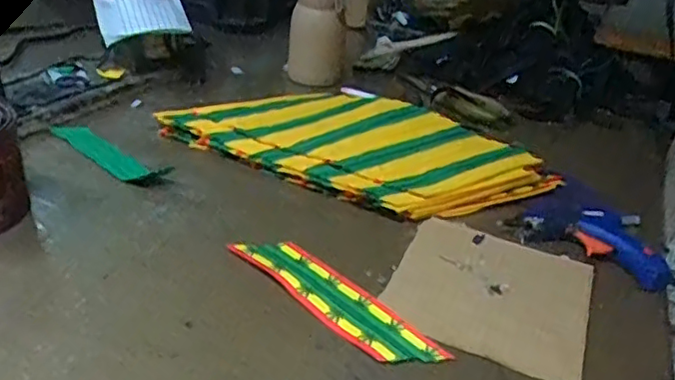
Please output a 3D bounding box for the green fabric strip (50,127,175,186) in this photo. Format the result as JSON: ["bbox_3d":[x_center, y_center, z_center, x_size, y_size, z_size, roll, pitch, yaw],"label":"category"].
[{"bbox_3d":[-0.241,-0.040,0.648,0.180,0.017,0.041,28,36,32],"label":"green fabric strip"}]

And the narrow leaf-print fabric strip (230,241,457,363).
[{"bbox_3d":[-0.005,0.082,0.476,0.184,0.009,0.044,29,37,33],"label":"narrow leaf-print fabric strip"}]

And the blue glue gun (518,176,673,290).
[{"bbox_3d":[0.252,0.036,0.594,0.131,0.027,0.127,22,34,24],"label":"blue glue gun"}]

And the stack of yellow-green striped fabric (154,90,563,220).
[{"bbox_3d":[0.018,-0.051,0.671,0.408,0.049,0.173,20,33,20],"label":"stack of yellow-green striped fabric"}]

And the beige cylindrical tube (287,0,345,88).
[{"bbox_3d":[-0.029,-0.218,0.859,0.075,0.139,0.074,4,30,-5],"label":"beige cylindrical tube"}]

